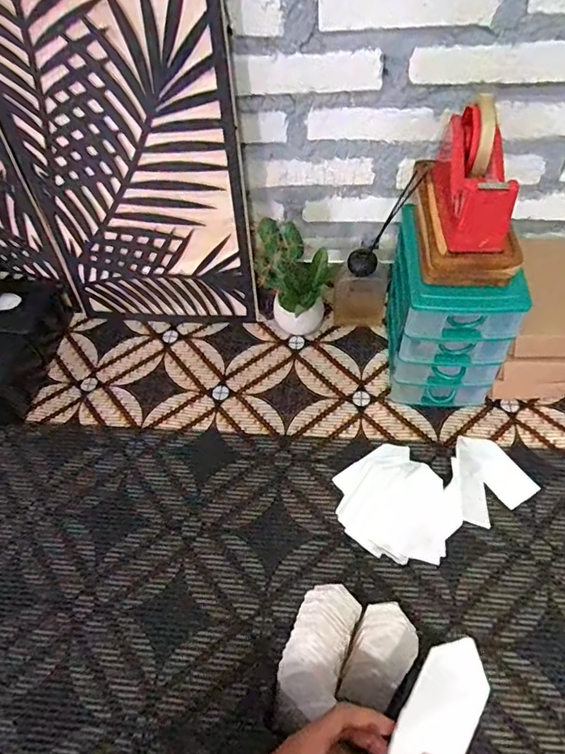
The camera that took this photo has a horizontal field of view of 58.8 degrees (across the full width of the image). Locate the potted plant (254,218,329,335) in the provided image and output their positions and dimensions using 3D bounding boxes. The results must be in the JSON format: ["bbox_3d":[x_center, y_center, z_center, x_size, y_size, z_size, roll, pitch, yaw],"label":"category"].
[{"bbox_3d":[0.016,-0.149,0.766,0.105,0.190,0.096,-6,52,0],"label":"potted plant"}]

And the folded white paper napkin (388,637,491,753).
[{"bbox_3d":[0.120,0.252,0.376,0.049,0.006,0.110,28,90,23],"label":"folded white paper napkin"}]

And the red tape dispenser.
[{"bbox_3d":[0.216,-0.244,0.574,0.063,0.104,0.189,1,53,6],"label":"red tape dispenser"}]

